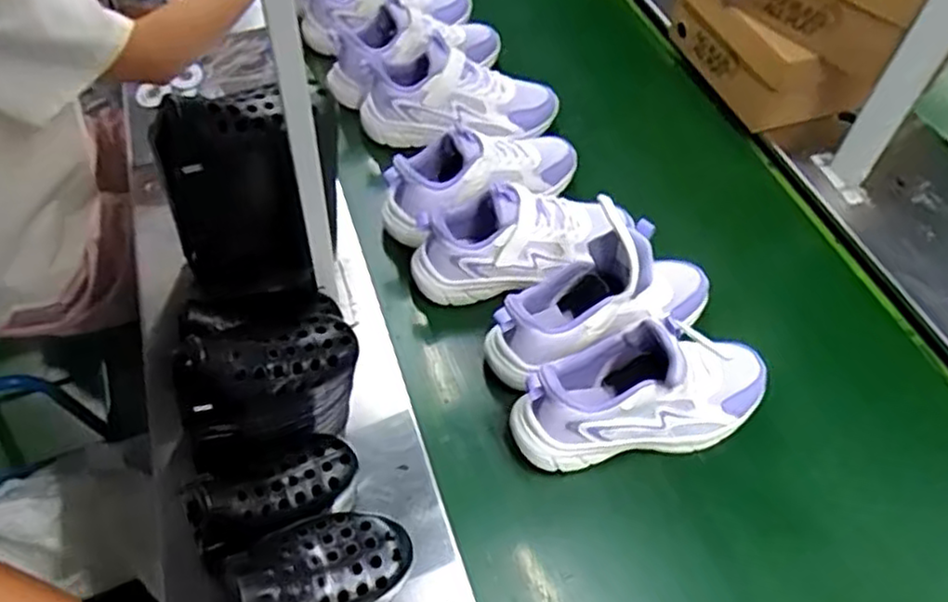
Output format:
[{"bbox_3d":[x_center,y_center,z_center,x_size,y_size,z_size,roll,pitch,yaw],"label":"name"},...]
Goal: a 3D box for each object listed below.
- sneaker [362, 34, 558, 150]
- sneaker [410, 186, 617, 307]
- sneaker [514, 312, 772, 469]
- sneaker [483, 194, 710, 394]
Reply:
[{"bbox_3d":[-0.014,-0.267,0.933,0.248,0.118,0.081,8,54,1],"label":"sneaker"},{"bbox_3d":[0.046,-0.072,0.774,0.222,0.112,0.082,-9,55,-11],"label":"sneaker"},{"bbox_3d":[0.163,0.078,0.654,0.246,0.143,0.083,-7,55,-10],"label":"sneaker"},{"bbox_3d":[0.135,-0.015,0.708,0.249,0.134,0.091,-22,58,-19],"label":"sneaker"}]

